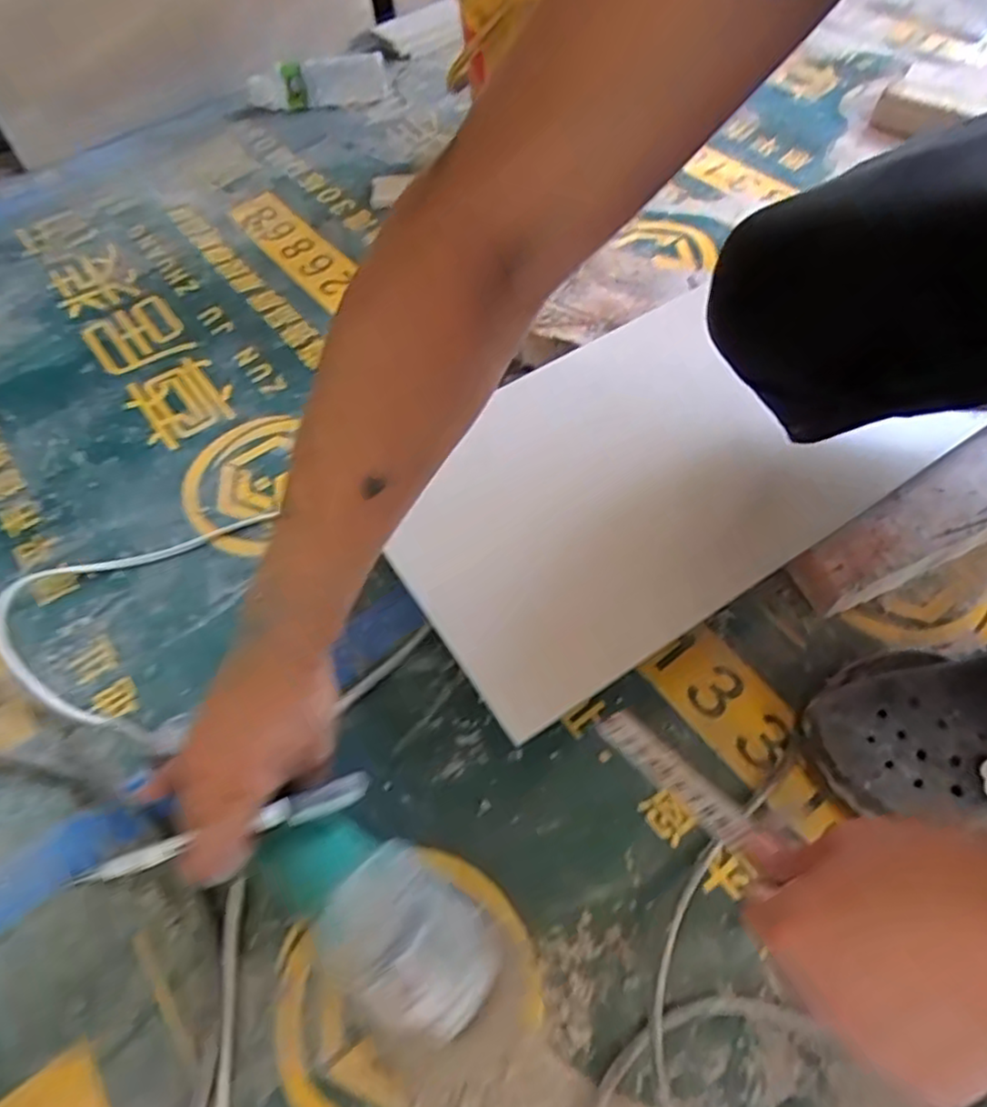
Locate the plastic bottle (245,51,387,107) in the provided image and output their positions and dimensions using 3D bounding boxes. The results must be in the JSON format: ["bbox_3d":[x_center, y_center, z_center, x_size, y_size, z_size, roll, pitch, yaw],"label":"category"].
[{"bbox_3d":[-0.268,-0.714,1.026,0.213,0.058,0.064,-11,57,-4],"label":"plastic bottle"}]

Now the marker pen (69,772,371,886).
[{"bbox_3d":[-0.149,0.157,0.385,0.159,0.010,0.017,-14,57,-17],"label":"marker pen"}]

